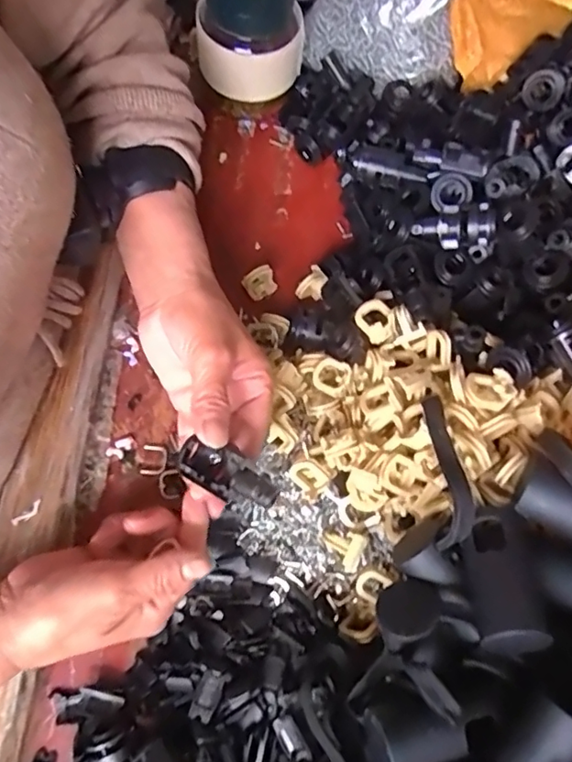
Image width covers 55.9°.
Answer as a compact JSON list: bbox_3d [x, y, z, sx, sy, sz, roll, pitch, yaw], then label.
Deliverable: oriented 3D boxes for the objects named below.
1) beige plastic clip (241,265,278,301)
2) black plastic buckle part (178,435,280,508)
[{"bbox_3d":[-0.020,-0.072,0.393,0.023,0.015,0.015,-27,75,-11],"label":"beige plastic clip"},{"bbox_3d":[-0.031,0.049,0.276,0.057,0.012,0.023,20,74,26],"label":"black plastic buckle part"}]

